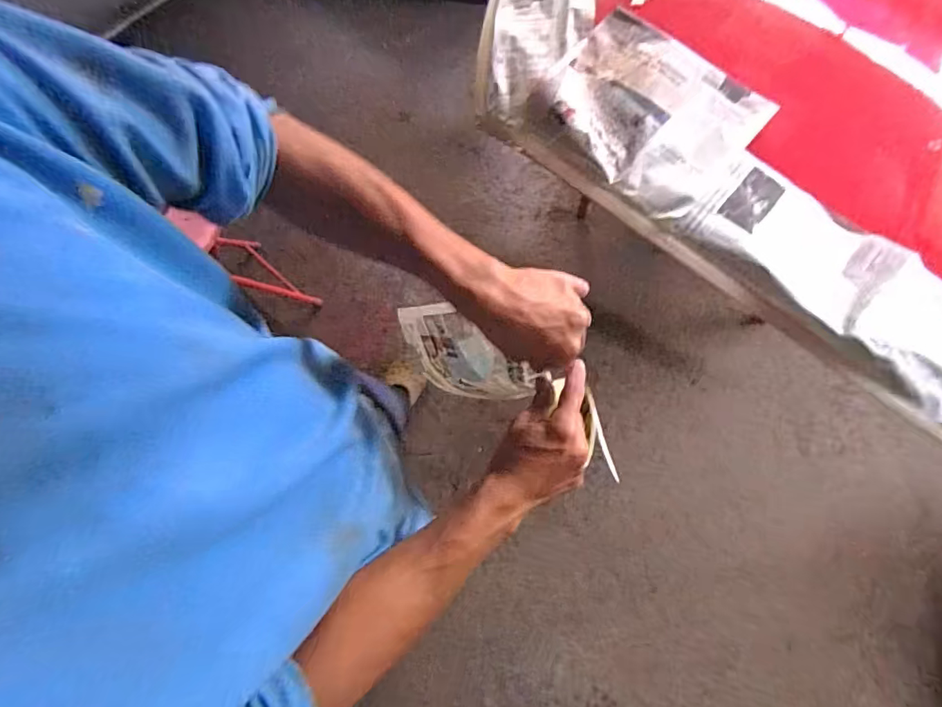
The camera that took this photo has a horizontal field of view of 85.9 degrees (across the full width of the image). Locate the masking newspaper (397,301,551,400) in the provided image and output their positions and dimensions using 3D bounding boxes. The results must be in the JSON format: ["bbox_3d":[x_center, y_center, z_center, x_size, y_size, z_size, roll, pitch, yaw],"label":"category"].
[{"bbox_3d":[-0.010,0.001,0.585,0.020,0.234,0.137,-35,104,-25],"label":"masking newspaper"}]

